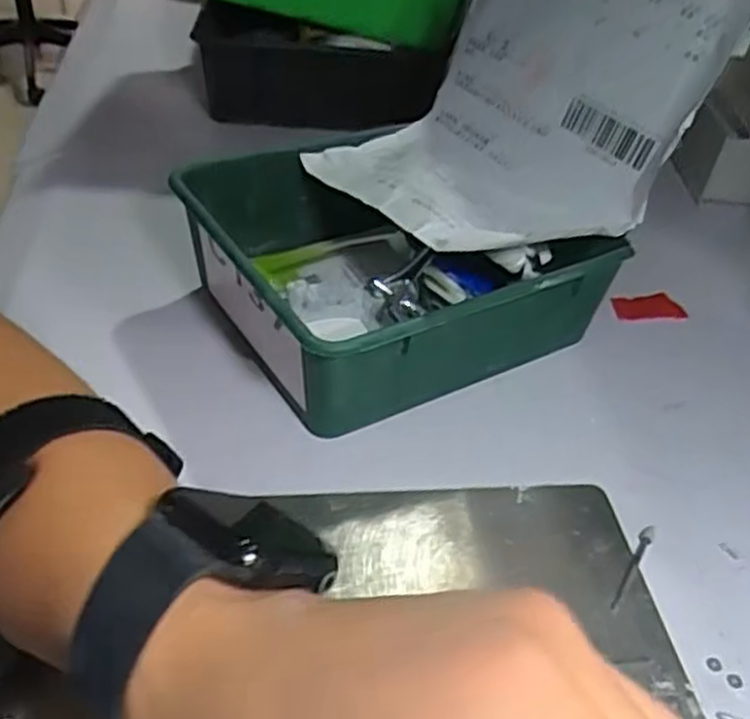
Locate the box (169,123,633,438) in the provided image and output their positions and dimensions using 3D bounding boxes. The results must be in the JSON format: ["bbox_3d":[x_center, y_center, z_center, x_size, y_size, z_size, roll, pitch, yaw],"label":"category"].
[{"bbox_3d":[0.004,-0.045,0.384,0.157,0.067,0.154,-19,46,-26],"label":"box"}]

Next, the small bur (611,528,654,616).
[{"bbox_3d":[0.100,0.079,0.299,0.005,0.004,0.046,24,44,20],"label":"small bur"}]

